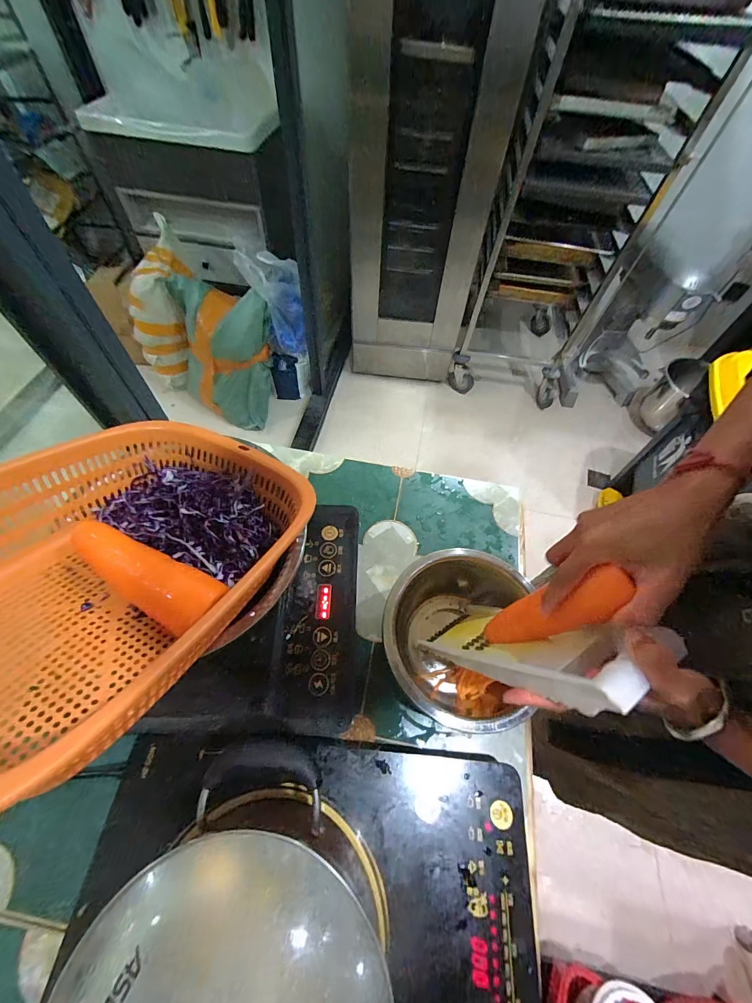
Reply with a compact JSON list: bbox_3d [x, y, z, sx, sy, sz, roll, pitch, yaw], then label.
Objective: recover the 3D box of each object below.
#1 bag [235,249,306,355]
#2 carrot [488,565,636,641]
[{"bbox_3d":[-0.400,-0.768,1.432,0.215,0.367,0.115,-7,60,-9],"label":"bag"},{"bbox_3d":[0.160,0.104,0.336,0.031,0.163,0.038,7,57,-21],"label":"carrot"}]

